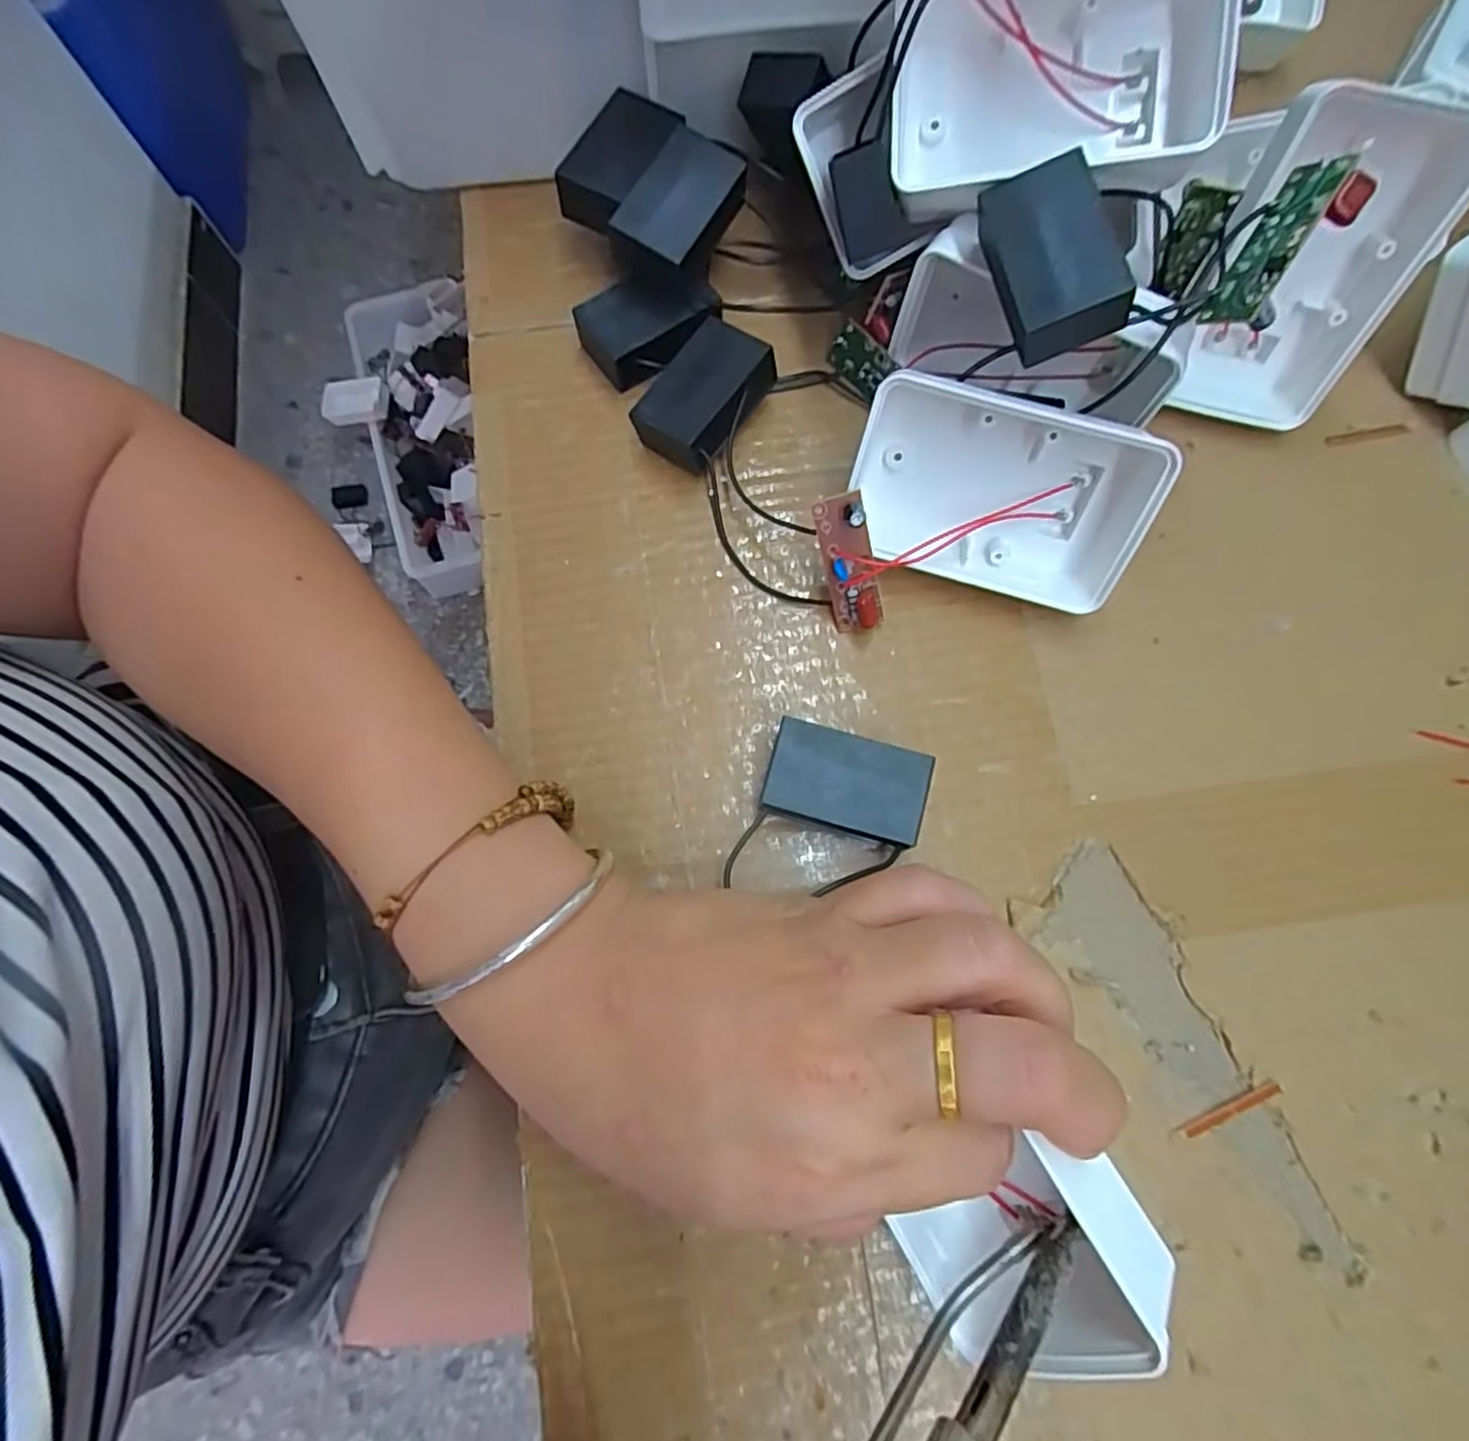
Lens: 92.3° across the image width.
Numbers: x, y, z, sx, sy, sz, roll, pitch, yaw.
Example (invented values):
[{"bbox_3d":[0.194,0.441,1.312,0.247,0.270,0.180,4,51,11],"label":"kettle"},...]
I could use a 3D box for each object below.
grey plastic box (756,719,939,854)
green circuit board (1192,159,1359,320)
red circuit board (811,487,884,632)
[{"bbox_3d":[0.033,0.021,0.217,0.046,0.018,0.029,16,75,4],"label":"grey plastic box"},{"bbox_3d":[0.144,-0.128,0.189,0.004,0.017,0.043,22,105,-30],"label":"green circuit board"},{"bbox_3d":[0.038,-0.049,0.226,0.016,0.014,0.044,-19,115,-5],"label":"red circuit board"}]

